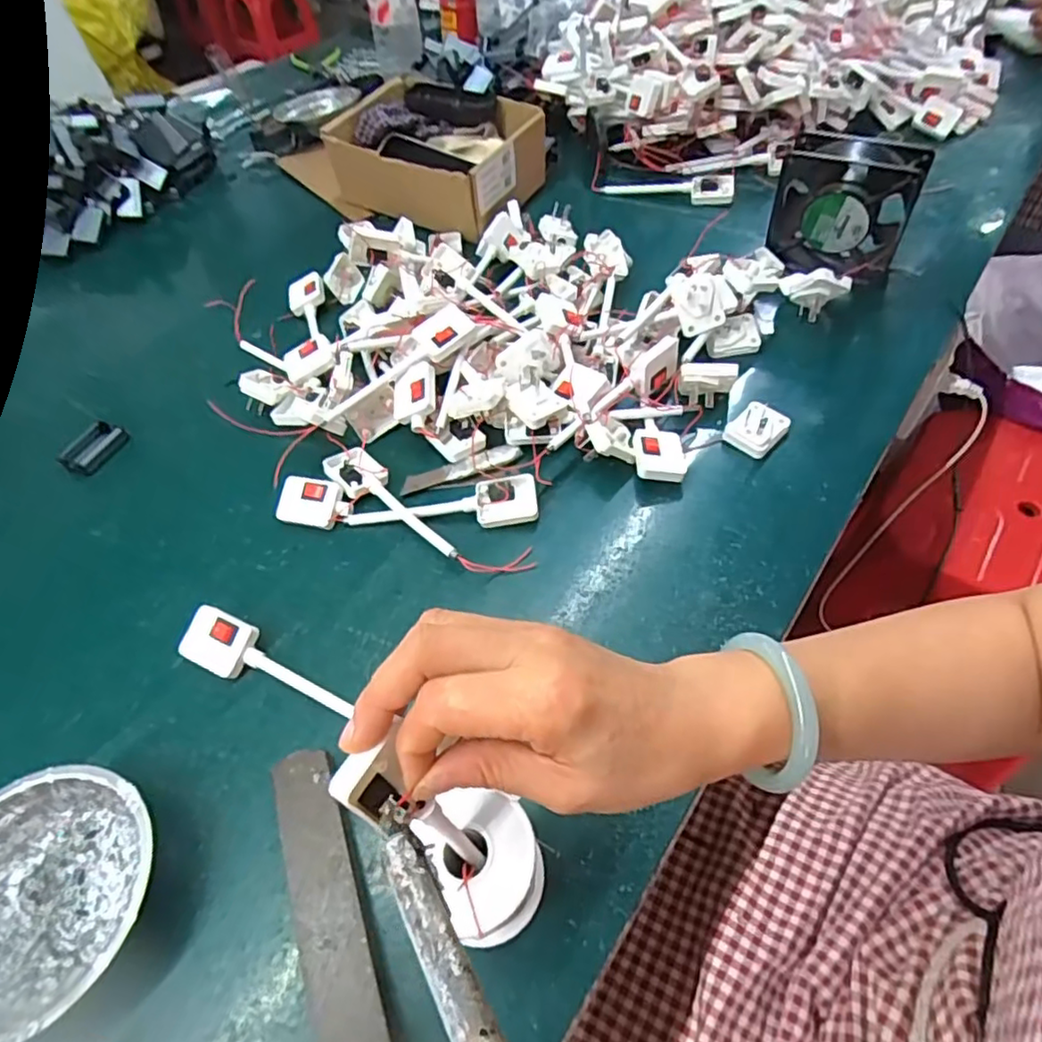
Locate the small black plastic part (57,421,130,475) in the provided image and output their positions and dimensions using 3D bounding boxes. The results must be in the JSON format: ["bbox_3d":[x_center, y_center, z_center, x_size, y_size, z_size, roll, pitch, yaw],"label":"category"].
[{"bbox_3d":[-0.389,-0.067,0.580,0.032,0.014,0.054,16,57,16],"label":"small black plastic part"}]

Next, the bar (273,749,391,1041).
[{"bbox_3d":[-0.098,0.216,0.330,0.036,0.008,0.198,-23,53,-9],"label":"bar"}]

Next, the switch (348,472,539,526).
[{"bbox_3d":[-0.063,-0.013,0.506,0.152,0.017,0.038,-5,54,2],"label":"switch"}]

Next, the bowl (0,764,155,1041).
[{"bbox_3d":[-0.259,0.206,0.347,0.120,0.040,0.124,-2,54,3],"label":"bowl"}]

